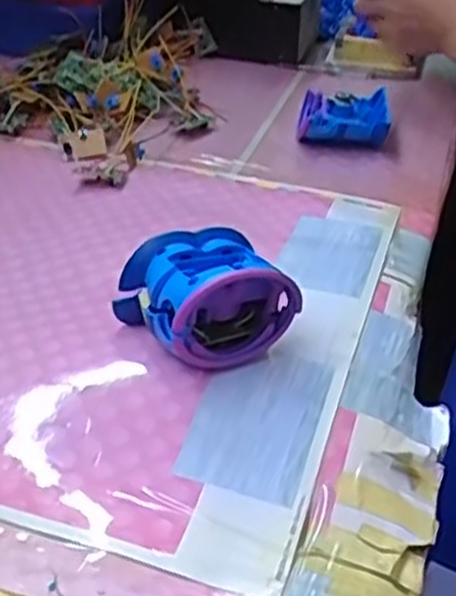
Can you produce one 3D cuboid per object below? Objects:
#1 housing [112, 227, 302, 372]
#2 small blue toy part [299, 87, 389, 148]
[{"bbox_3d":[-0.016,-0.002,0.494,0.088,0.077,0.083,-11,38,-19],"label":"housing"},{"bbox_3d":[0.115,-0.177,0.788,0.086,0.041,0.064,4,36,1],"label":"small blue toy part"}]

